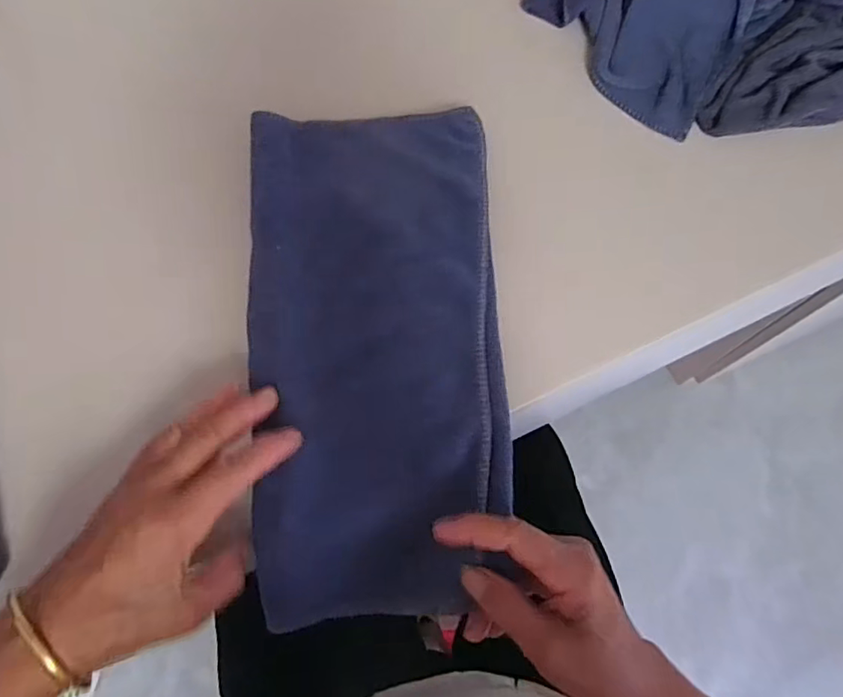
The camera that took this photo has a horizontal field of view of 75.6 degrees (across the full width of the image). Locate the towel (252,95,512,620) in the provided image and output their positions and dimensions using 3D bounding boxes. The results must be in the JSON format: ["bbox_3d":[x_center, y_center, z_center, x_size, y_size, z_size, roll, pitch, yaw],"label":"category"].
[{"bbox_3d":[-0.032,-0.008,0.358,0.165,0.024,0.336,-2,75,-1],"label":"towel"}]

